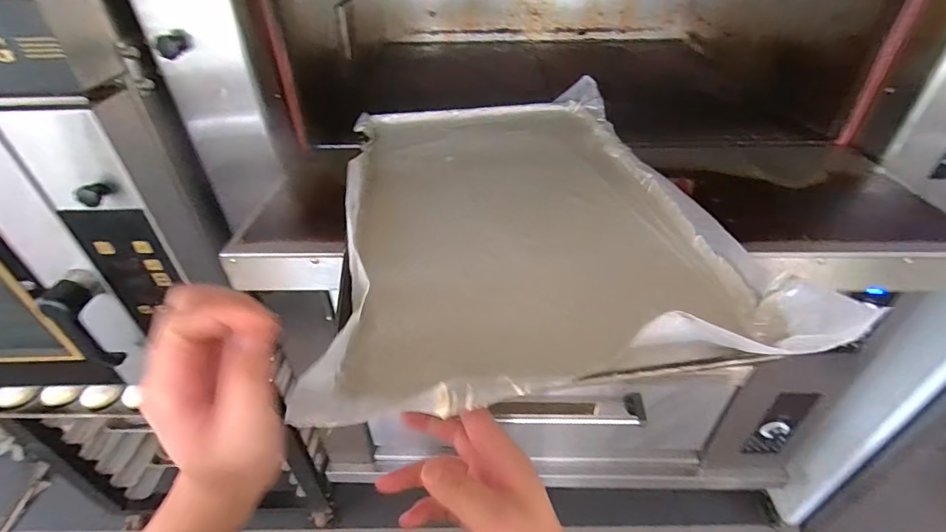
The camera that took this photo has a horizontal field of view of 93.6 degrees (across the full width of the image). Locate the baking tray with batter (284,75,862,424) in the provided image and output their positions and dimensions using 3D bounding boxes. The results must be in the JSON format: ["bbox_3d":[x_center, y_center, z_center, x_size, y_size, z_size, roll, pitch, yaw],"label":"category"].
[{"bbox_3d":[0.053,-0.097,0.580,0.421,0.049,0.621,-6,39,-5],"label":"baking tray with batter"}]

